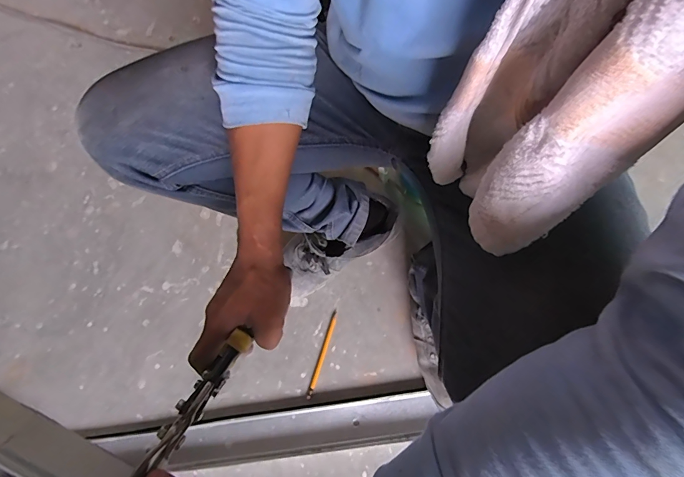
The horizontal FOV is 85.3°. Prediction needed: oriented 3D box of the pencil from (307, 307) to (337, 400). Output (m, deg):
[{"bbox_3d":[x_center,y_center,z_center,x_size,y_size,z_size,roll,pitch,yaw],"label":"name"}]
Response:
[{"bbox_3d":[-0.036,0.218,0.702,0.010,0.004,0.162,17,76,11],"label":"pencil"}]

